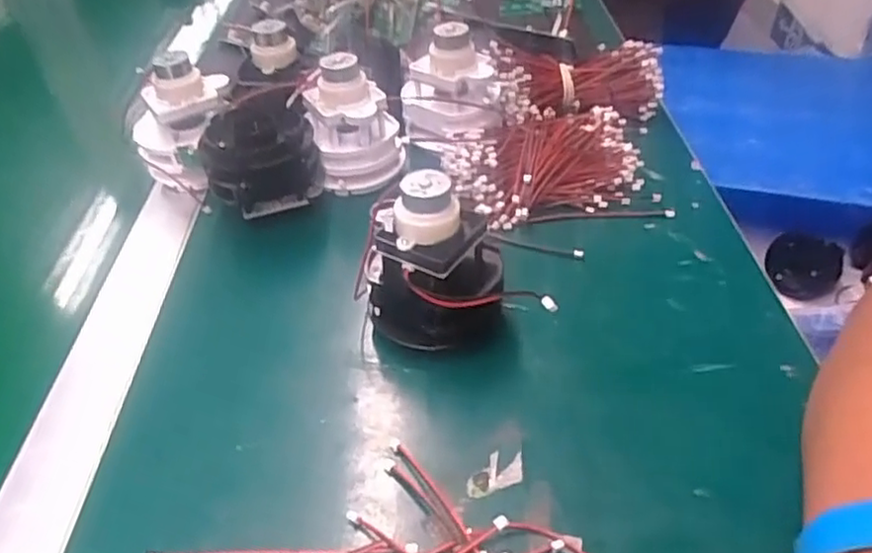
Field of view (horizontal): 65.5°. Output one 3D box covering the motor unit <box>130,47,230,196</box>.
[{"bbox_3d":[-0.169,-0.104,0.459,0.052,0.086,0.066,10,42,15],"label":"motor unit"}]

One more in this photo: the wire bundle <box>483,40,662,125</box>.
[{"bbox_3d":[0.101,-0.145,0.512,0.128,0.050,0.065,-14,41,-12],"label":"wire bundle"}]

